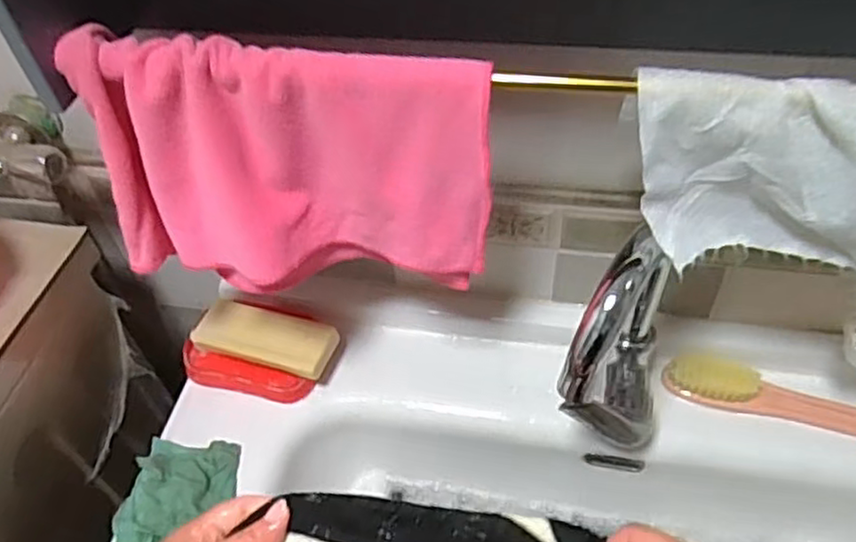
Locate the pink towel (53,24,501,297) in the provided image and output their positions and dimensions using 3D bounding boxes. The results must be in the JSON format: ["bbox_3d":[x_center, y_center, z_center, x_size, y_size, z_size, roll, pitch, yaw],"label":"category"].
[{"bbox_3d":[-0.091,-0.062,0.467,0.262,0.169,0.071,9,51,13],"label":"pink towel"}]

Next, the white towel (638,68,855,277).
[{"bbox_3d":[0.196,-0.050,0.396,0.161,0.107,0.046,5,50,10],"label":"white towel"}]

